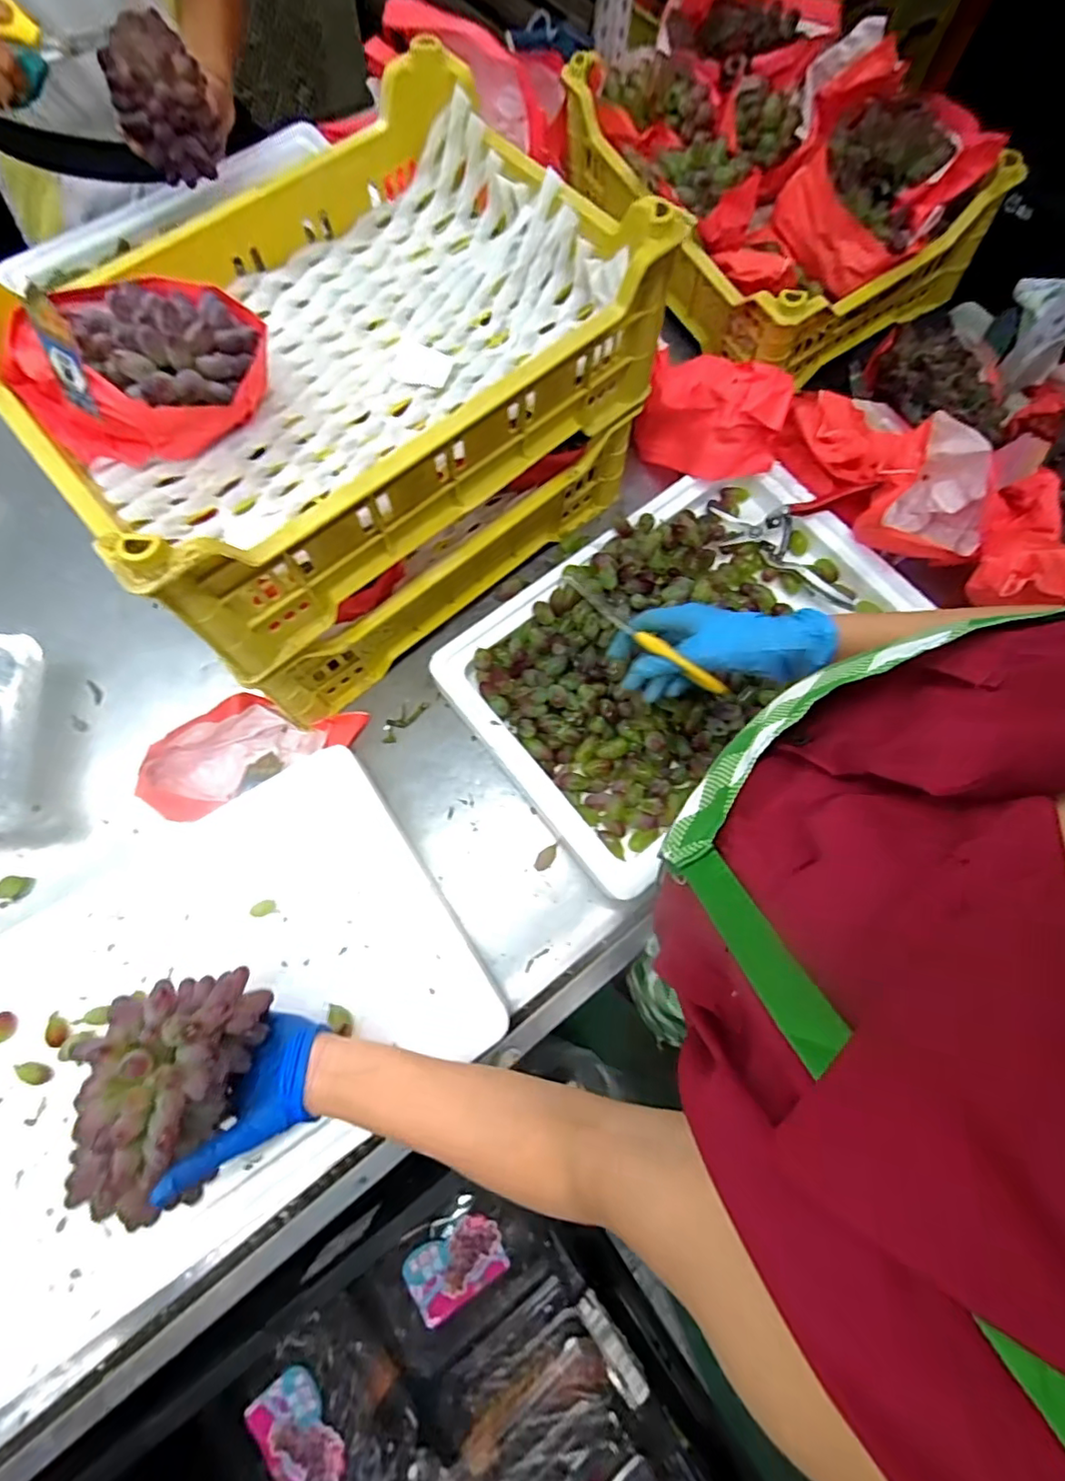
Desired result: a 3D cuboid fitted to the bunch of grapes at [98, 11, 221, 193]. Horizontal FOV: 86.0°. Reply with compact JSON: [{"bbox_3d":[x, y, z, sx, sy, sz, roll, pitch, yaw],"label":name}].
[{"bbox_3d":[-0.370,-0.631,0.567,0.082,0.095,0.072,-32,77,-10],"label":"bunch of grapes"}]

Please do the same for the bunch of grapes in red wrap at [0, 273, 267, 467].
[{"bbox_3d":[-0.300,-0.285,0.425,0.186,0.098,0.107,-8,74,-4],"label":"bunch of grapes in red wrap"}]

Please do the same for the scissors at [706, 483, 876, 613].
[{"bbox_3d":[0.277,-0.222,0.620,0.158,0.047,0.116,9,74,1],"label":"scissors"}]

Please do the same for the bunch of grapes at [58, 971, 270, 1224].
[{"bbox_3d":[-0.248,0.235,0.377,0.091,0.068,0.145,9,74,1],"label":"bunch of grapes"}]

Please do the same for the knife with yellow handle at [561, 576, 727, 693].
[{"bbox_3d":[0.089,-0.084,0.461,0.158,0.021,0.009,38,76,10],"label":"knife with yellow handle"}]

